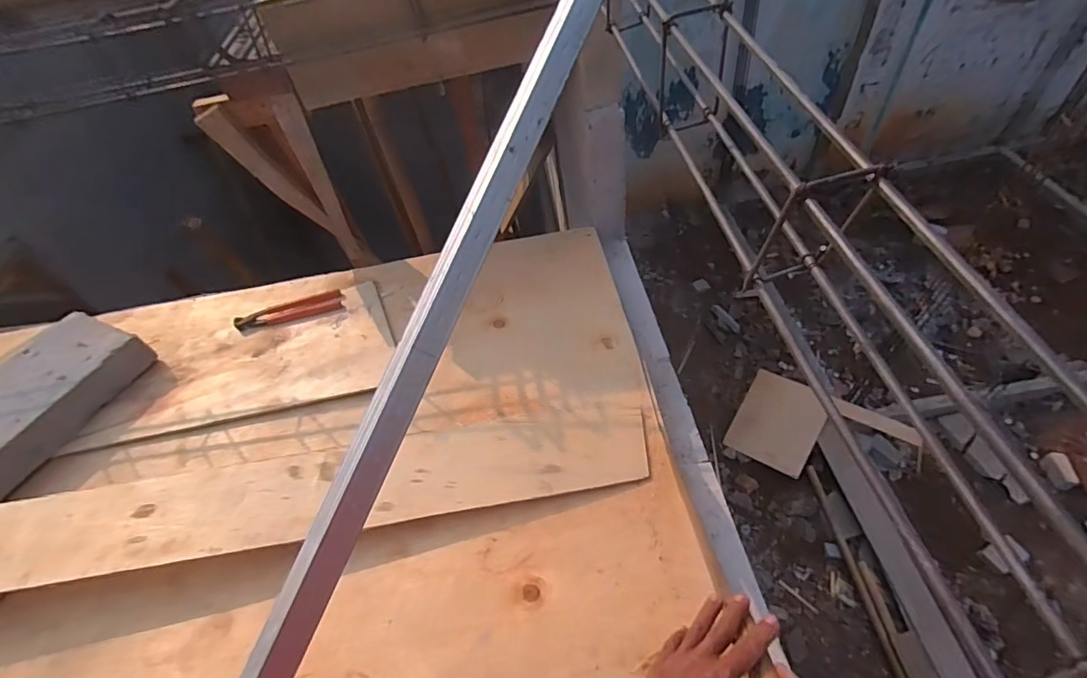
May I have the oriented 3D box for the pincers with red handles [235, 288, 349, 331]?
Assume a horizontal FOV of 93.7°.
[{"bbox_3d":[-0.544,-0.066,1.101,0.219,0.016,0.066,-13,49,-5],"label":"pincers with red handles"}]

